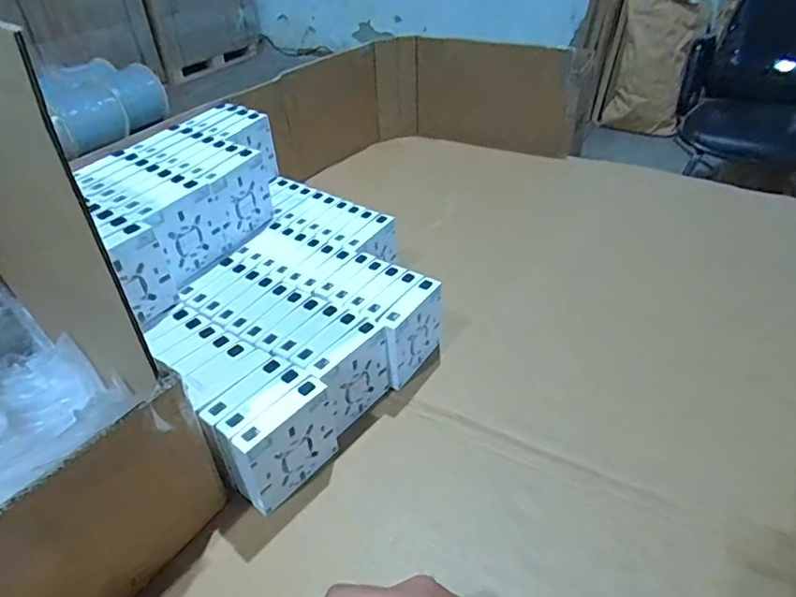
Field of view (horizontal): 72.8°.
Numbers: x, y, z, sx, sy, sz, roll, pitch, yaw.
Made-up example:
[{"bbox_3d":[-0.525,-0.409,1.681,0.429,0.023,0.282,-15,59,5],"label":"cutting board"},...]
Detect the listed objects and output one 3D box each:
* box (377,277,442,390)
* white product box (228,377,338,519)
[{"bbox_3d":[0.015,0.036,0.556,0.024,0.087,0.085,23,44,28],"label":"box"},{"bbox_3d":[-0.091,0.124,0.453,0.025,0.086,0.087,25,46,31],"label":"white product box"}]

